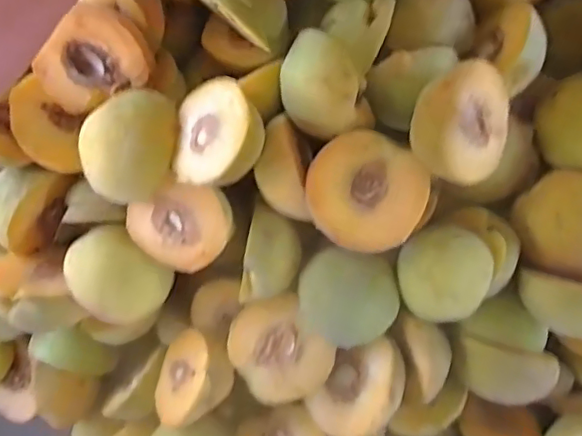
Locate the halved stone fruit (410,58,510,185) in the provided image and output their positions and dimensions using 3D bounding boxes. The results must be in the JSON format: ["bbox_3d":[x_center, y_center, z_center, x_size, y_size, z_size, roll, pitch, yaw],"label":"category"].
[{"bbox_3d":[0.086,-0.048,0.289,0.057,0.022,0.059,22,84,-38],"label":"halved stone fruit"}]

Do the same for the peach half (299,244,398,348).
[{"bbox_3d":[0.033,0.046,0.325,0.055,0.027,0.051,12,80,1],"label":"peach half"}]

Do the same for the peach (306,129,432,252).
[{"bbox_3d":[0.039,-0.012,0.306,0.061,0.033,0.057,0,80,-1],"label":"peach"}]

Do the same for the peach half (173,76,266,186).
[{"bbox_3d":[-0.037,-0.043,0.304,0.053,0.026,0.054,44,104,36],"label":"peach half"}]

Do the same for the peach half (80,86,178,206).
[{"bbox_3d":[-0.088,-0.040,0.314,0.048,0.039,0.062,15,80,1],"label":"peach half"}]

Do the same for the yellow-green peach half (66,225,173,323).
[{"bbox_3d":[-0.106,0.036,0.349,0.059,0.038,0.047,43,82,6],"label":"yellow-green peach half"}]

